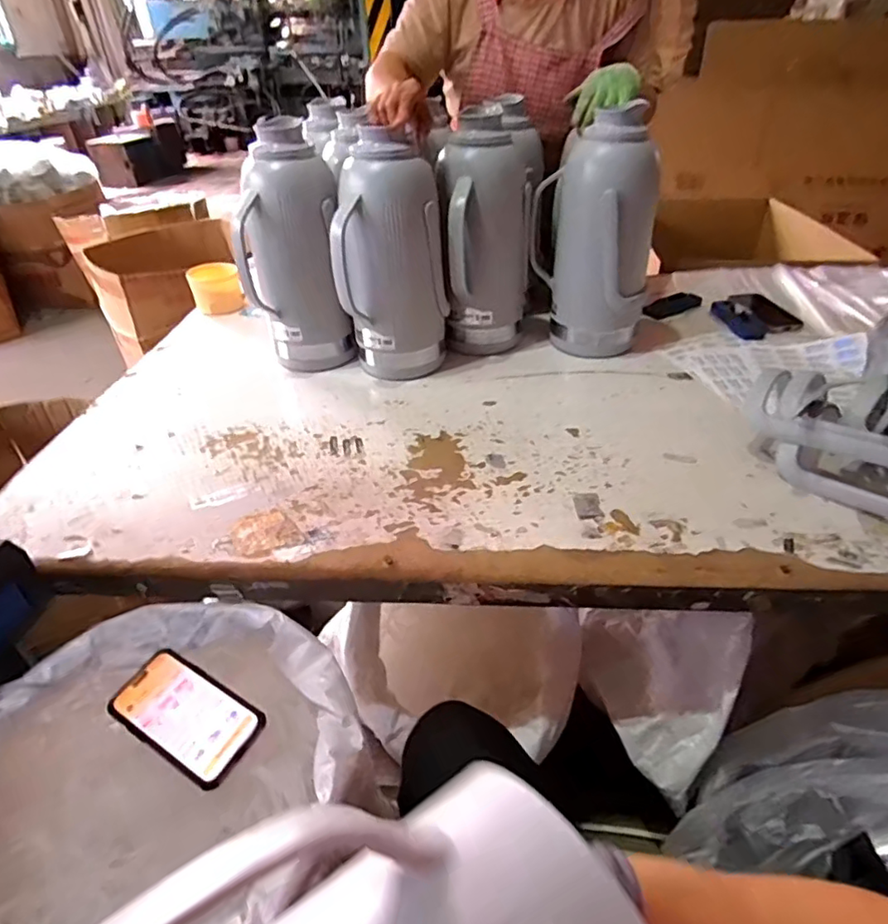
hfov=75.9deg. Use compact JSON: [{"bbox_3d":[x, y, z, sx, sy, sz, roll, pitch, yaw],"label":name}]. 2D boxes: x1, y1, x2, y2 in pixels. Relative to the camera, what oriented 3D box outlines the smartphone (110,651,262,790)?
[{"bbox_3d":[-0.276,0.265,0.603,0.168,0.011,0.082,22,51,22],"label":"smartphone"}]

